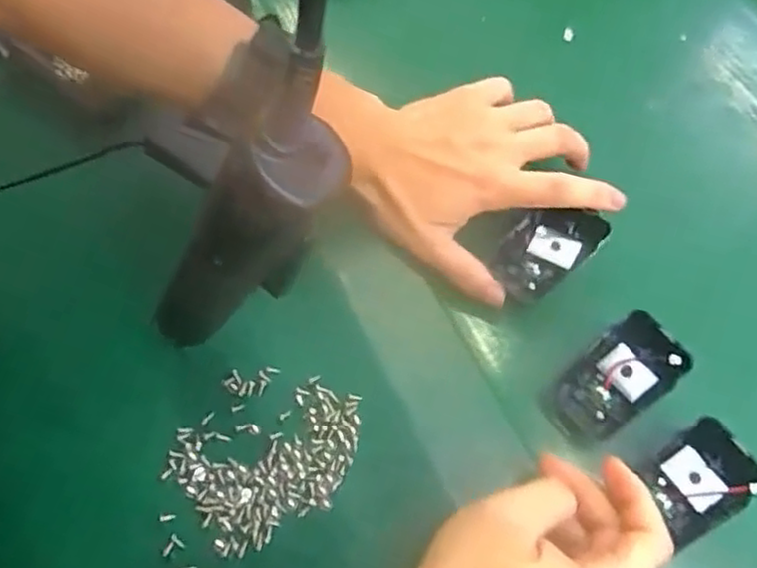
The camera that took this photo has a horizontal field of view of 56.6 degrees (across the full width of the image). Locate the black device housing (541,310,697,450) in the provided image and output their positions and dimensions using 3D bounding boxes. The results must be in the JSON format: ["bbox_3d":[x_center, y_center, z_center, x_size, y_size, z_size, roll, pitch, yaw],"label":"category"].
[{"bbox_3d":[0.131,0.055,0.391,0.079,0.014,0.044,-47,62,14],"label":"black device housing"}]

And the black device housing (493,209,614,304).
[{"bbox_3d":[0.101,-0.022,0.425,0.069,0.010,0.042,-41,91,13],"label":"black device housing"}]

